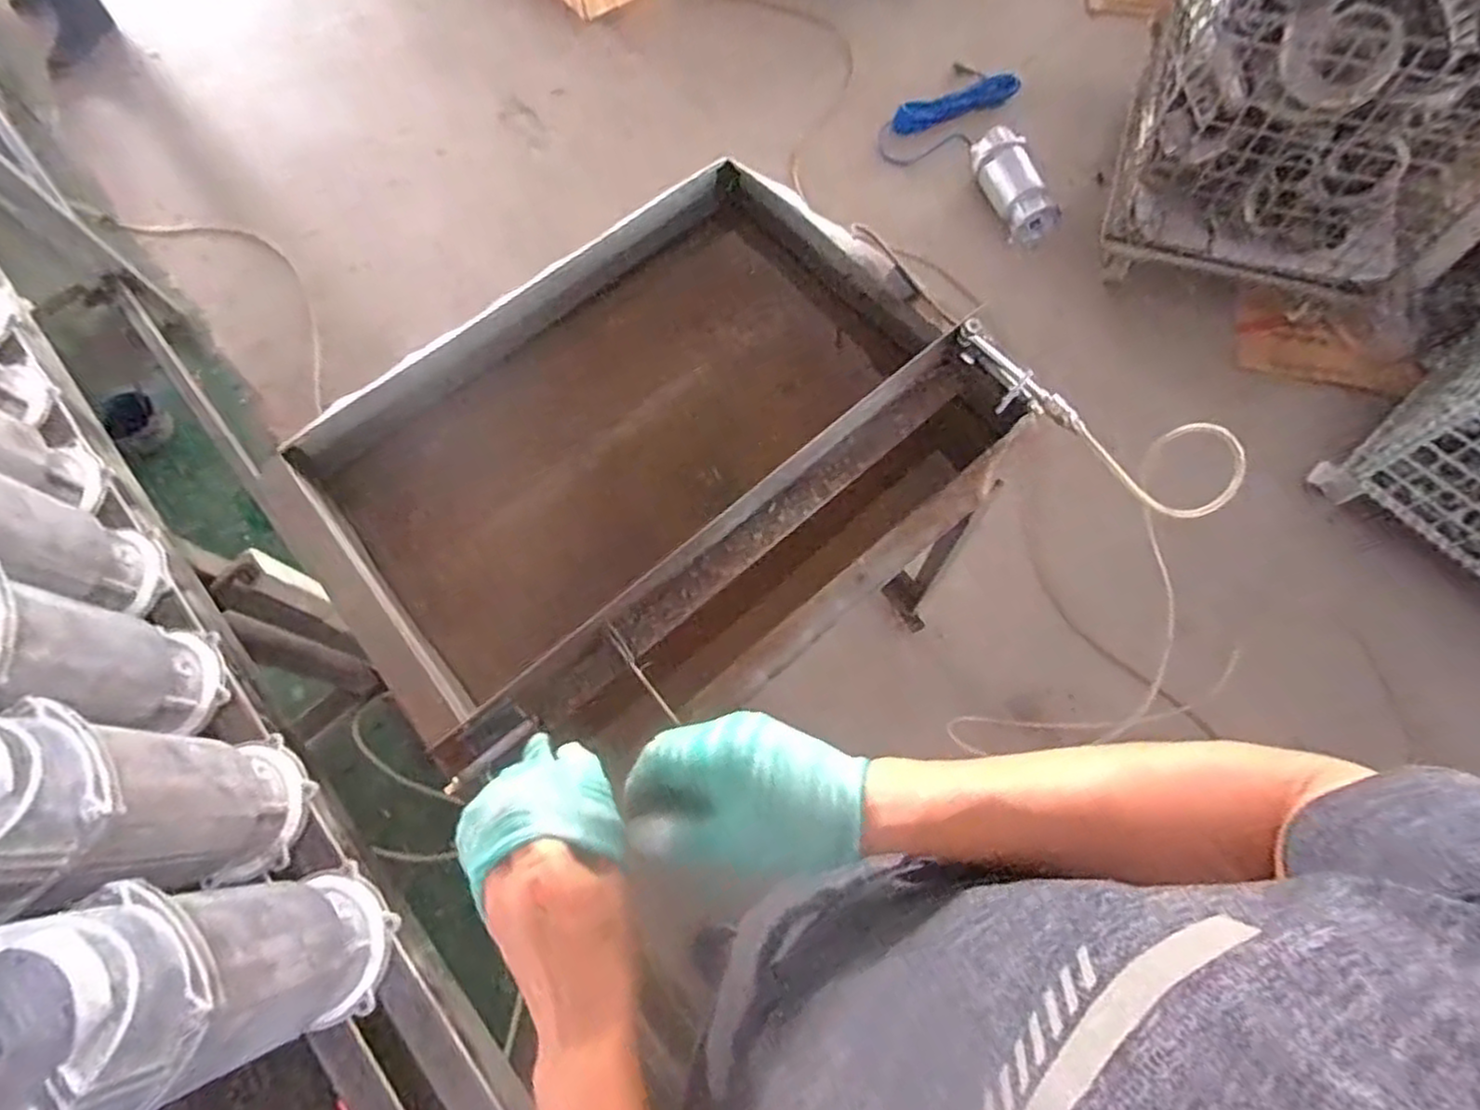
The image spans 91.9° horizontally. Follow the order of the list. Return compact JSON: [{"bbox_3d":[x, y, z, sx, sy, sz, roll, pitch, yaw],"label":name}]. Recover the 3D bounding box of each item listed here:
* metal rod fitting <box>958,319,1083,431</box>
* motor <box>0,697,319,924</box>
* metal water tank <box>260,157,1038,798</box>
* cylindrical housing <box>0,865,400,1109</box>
[{"bbox_3d":[0.305,-0.190,0.802,0.168,0.045,0.051,41,77,15],"label":"metal rod fitting"},{"bbox_3d":[-0.480,0.201,0.558,0.117,0.292,0.140,-1,70,3],"label":"motor"},{"bbox_3d":[-0.102,-0.110,0.918,0.739,0.248,0.597,-38,73,-10],"label":"metal water tank"},{"bbox_3d":[-0.381,0.305,0.513,0.120,0.291,0.110,43,77,16],"label":"cylindrical housing"}]

